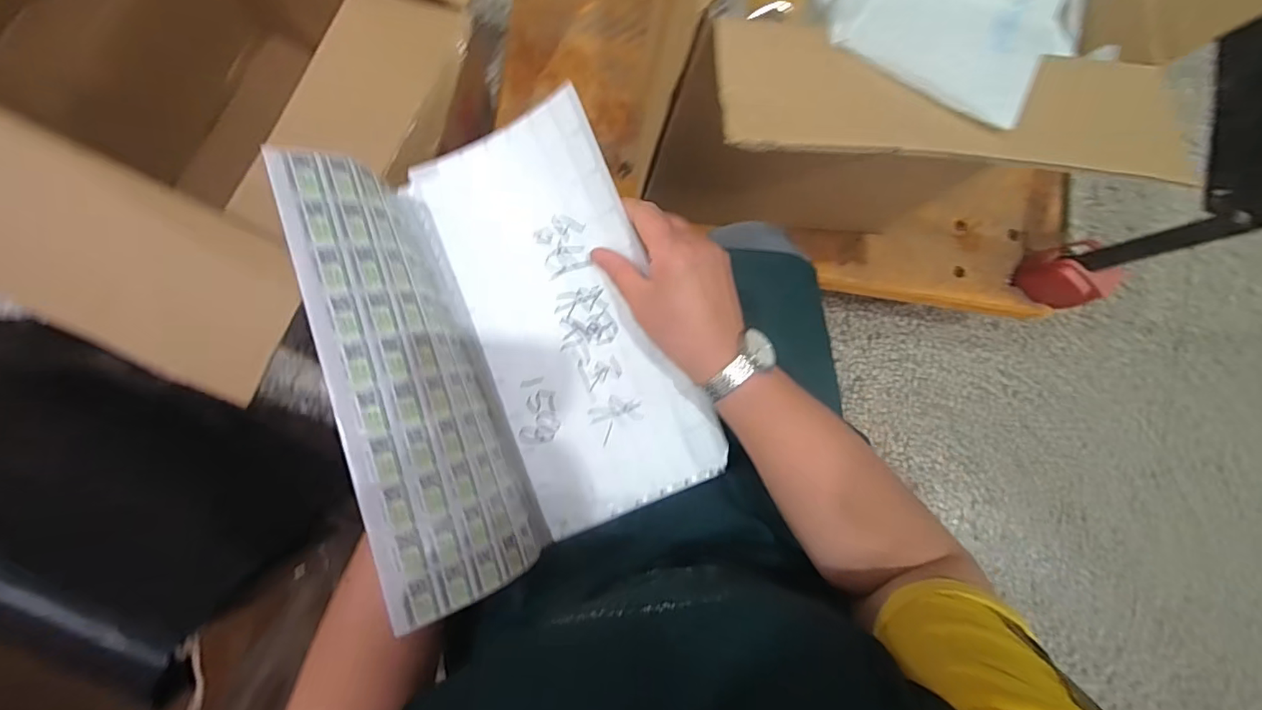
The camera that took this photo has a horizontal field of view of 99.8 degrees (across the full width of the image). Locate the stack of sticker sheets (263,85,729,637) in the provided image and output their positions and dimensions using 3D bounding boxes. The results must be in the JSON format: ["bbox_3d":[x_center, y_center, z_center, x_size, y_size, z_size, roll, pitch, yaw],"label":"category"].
[{"bbox_3d":[-0.082,-0.008,0.352,0.207,0.097,0.282,-22,88,-8],"label":"stack of sticker sheets"}]

